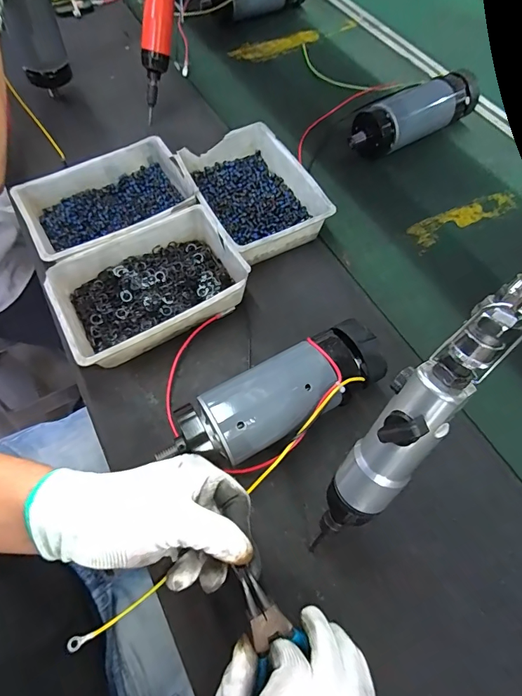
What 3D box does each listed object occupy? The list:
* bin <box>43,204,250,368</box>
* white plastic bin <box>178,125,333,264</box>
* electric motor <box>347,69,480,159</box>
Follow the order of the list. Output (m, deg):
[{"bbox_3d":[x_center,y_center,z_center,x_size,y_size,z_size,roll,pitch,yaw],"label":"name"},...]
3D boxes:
[{"bbox_3d":[-0.127,-0.068,0.466,0.197,0.060,0.137,-28,63,-15],"label":"bin"},{"bbox_3d":[-0.012,-0.203,0.544,0.141,0.061,0.201,-24,62,-13],"label":"white plastic bin"},{"bbox_3d":[0.238,-0.368,0.645,0.239,0.068,0.073,-30,64,-16],"label":"electric motor"}]

